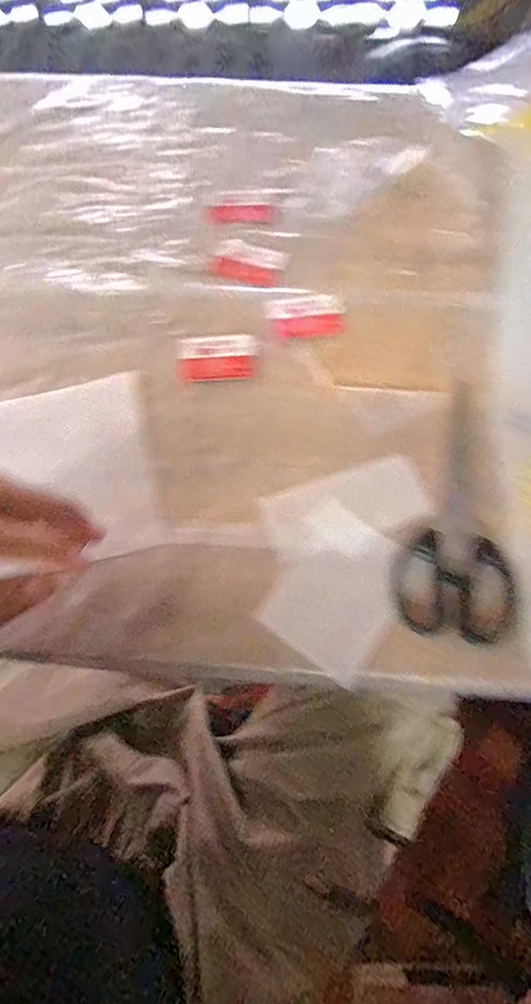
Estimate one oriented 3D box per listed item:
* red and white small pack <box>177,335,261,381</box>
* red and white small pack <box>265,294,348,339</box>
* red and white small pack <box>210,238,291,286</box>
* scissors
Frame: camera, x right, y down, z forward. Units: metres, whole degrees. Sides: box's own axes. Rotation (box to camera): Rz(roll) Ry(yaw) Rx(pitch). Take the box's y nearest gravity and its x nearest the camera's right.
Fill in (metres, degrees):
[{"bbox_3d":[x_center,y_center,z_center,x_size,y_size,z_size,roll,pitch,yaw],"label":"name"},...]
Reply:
[{"bbox_3d":[-0.035,-0.108,0.353,0.060,0.004,0.038,-3,70,-1],"label":"red and white small pack"},{"bbox_3d":[0.032,-0.145,0.364,0.060,0.004,0.040,-7,70,-2],"label":"red and white small pack"},{"bbox_3d":[-0.013,-0.197,0.389,0.058,0.004,0.040,20,71,7],"label":"red and white small pack"},{"bbox_3d":[0.125,0.001,0.304,0.067,0.008,0.168,11,70,5],"label":"scissors"}]

